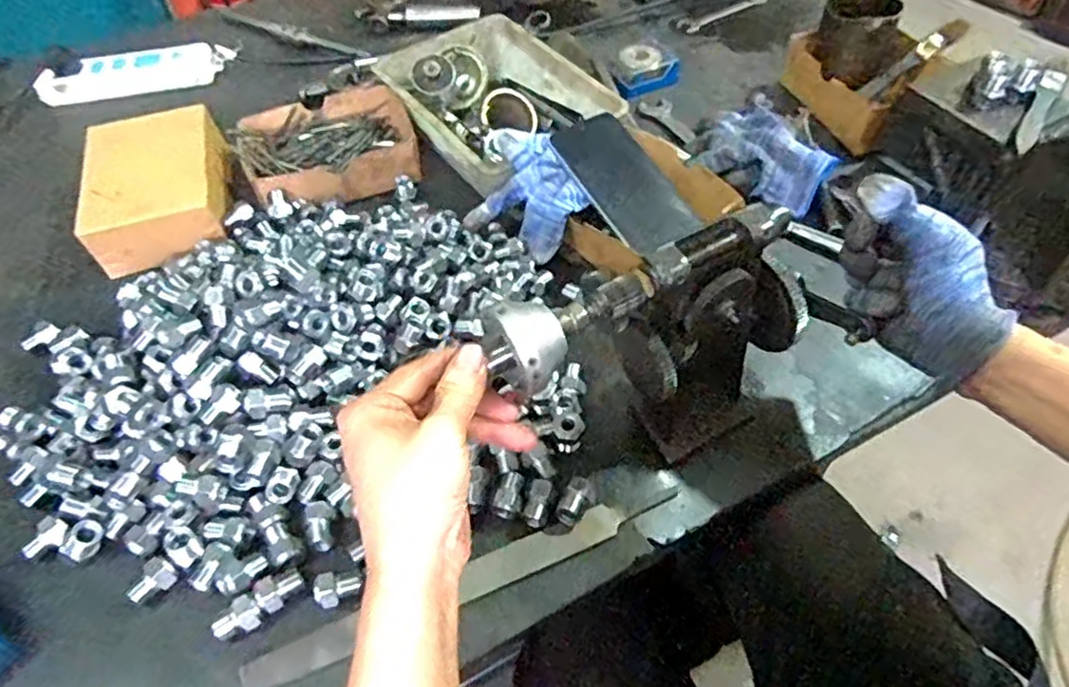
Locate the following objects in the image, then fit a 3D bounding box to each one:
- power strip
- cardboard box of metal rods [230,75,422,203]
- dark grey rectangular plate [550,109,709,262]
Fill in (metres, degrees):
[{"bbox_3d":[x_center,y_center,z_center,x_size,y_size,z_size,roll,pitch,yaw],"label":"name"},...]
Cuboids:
[{"bbox_3d":[-0.502,-0.344,0.845,0.232,0.034,0.051,-15,52,-9],"label":"power strip"},{"bbox_3d":[-0.218,-0.208,0.707,0.179,0.045,0.151,-15,52,-9],"label":"cardboard box of metal rods"},{"bbox_3d":[0.086,-0.150,0.613,0.080,0.006,0.146,-27,75,-19],"label":"dark grey rectangular plate"}]

